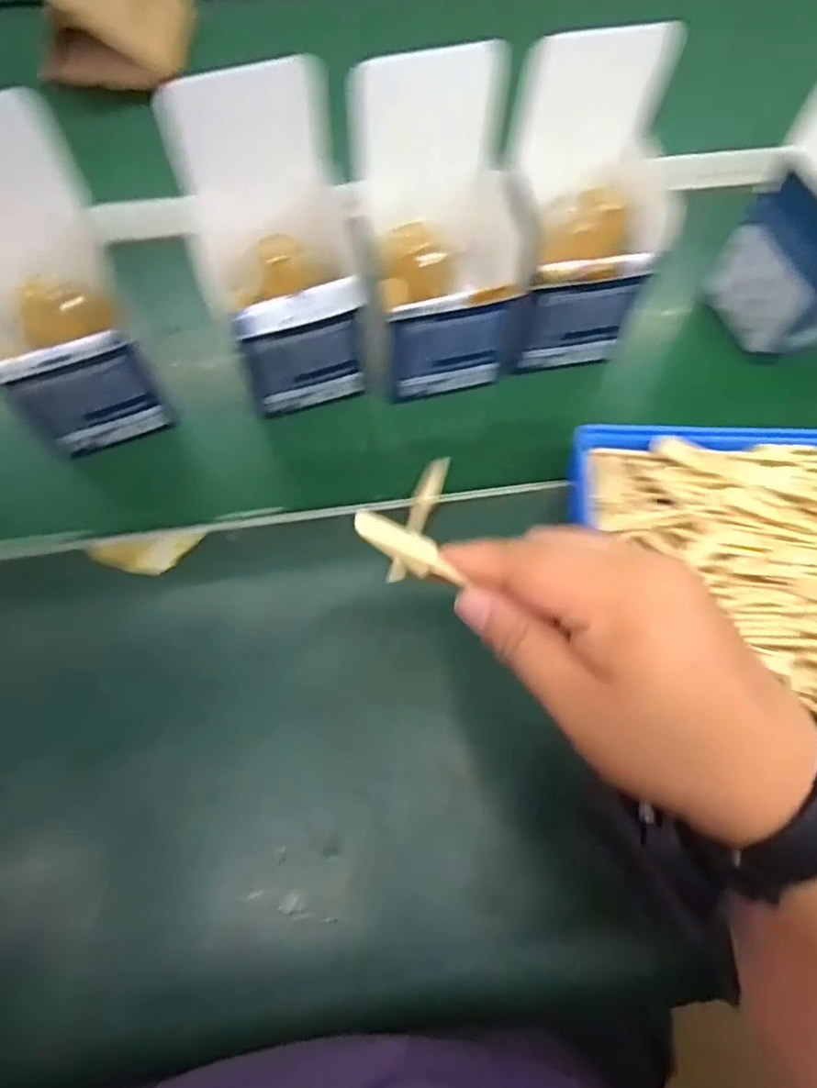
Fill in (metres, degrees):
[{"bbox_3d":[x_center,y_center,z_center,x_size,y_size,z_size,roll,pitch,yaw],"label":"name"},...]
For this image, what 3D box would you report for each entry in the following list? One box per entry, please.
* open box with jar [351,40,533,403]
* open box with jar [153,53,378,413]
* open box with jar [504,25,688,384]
[{"bbox_3d":[0.021,-0.189,0.404,0.099,0.166,0.105,-5,70,0],"label":"open box with jar"},{"bbox_3d":[-0.073,-0.171,0.397,0.108,0.166,0.094,-21,71,-5],"label":"open box with jar"},{"bbox_3d":[0.117,-0.203,0.416,0.100,0.177,0.087,-10,70,-2],"label":"open box with jar"}]

